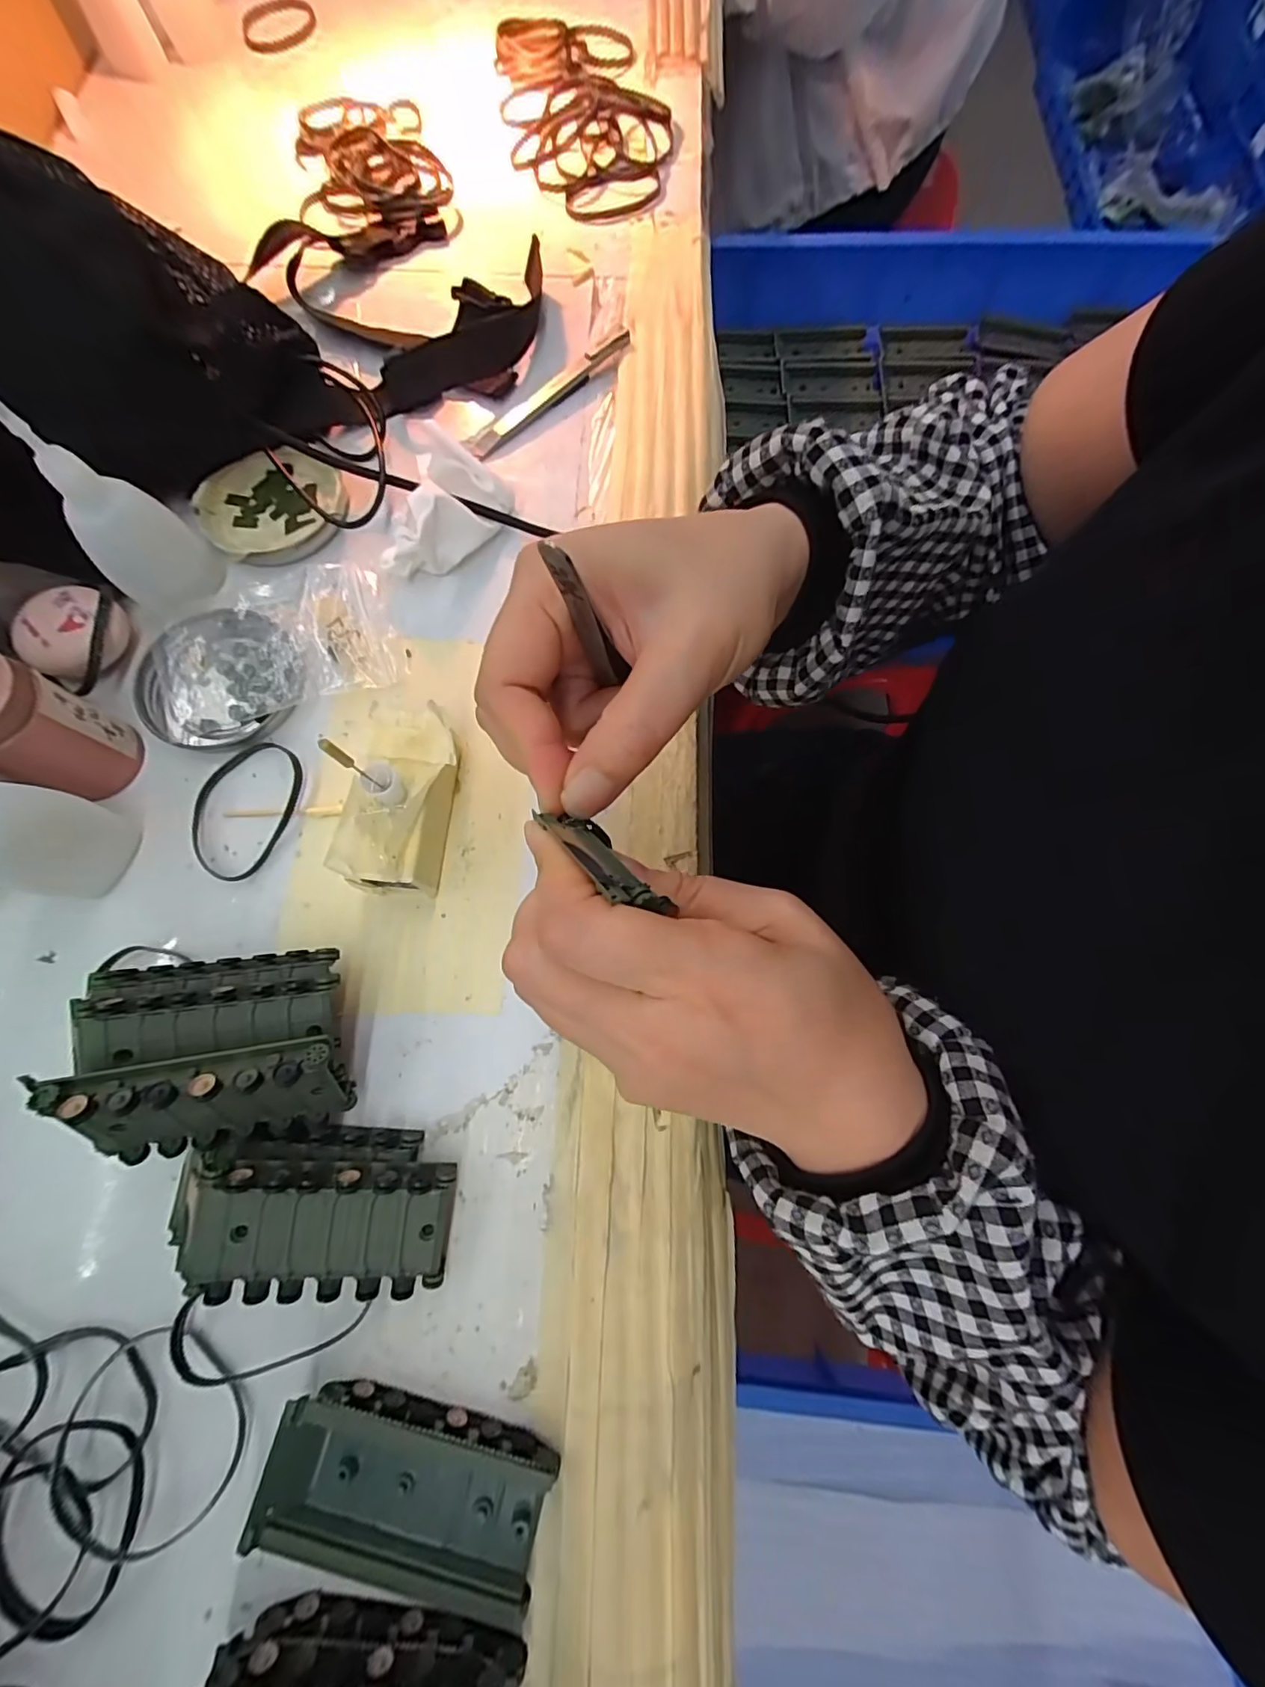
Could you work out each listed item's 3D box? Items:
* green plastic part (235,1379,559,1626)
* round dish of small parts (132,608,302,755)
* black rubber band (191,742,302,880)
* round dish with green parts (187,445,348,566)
[{"bbox_3d":[-0.080,0.232,0.195,0.096,0.019,0.044,15,75,3],"label":"green plastic part"},{"bbox_3d":[-0.213,-0.085,0.284,0.081,0.011,0.077,0,75,-1],"label":"round dish of small parts"},{"bbox_3d":[-0.192,-0.019,0.271,0.047,0.004,0.070,23,75,5],"label":"black rubber band"},{"bbox_3d":[-0.204,-0.191,0.316,0.078,0.015,0.075,0,75,-1],"label":"round dish with green parts"}]

